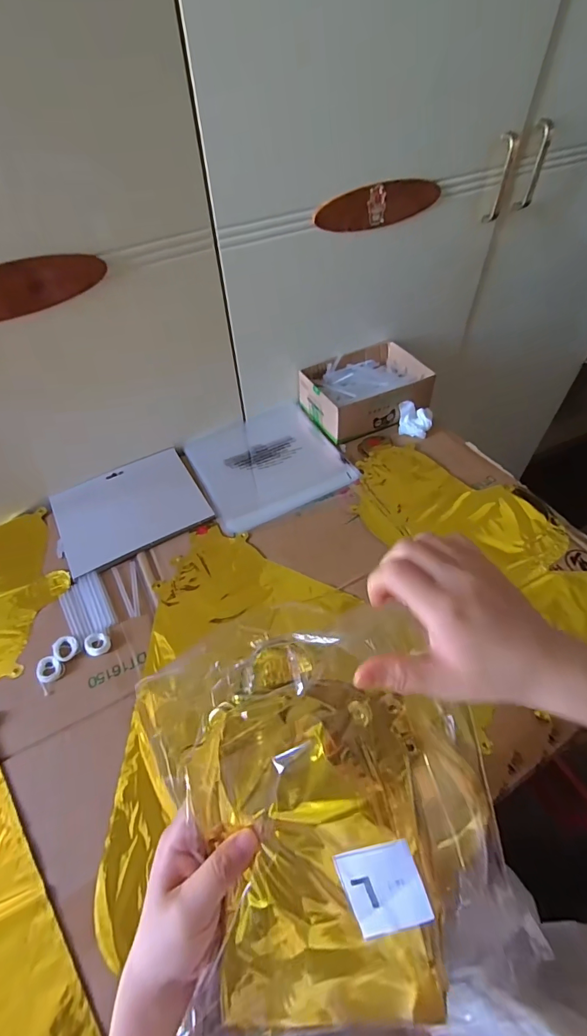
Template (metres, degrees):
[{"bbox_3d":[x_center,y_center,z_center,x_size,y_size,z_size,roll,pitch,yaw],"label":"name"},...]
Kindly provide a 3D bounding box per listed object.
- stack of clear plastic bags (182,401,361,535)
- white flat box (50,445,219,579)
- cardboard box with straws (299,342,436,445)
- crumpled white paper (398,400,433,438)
[{"bbox_3d":[-0.043,-0.092,0.659,0.212,0.018,0.223,-21,49,-16],"label":"stack of clear plastic bags"},{"bbox_3d":[-0.230,-0.018,0.600,0.189,0.009,0.166,-26,56,-16],"label":"white flat box"},{"bbox_3d":[0.119,-0.216,0.709,0.193,0.061,0.146,-22,55,-14],"label":"cardboard box with straws"},{"bbox_3d":[0.193,-0.158,0.671,0.052,0.035,0.050,9,54,9],"label":"crumpled white paper"}]

